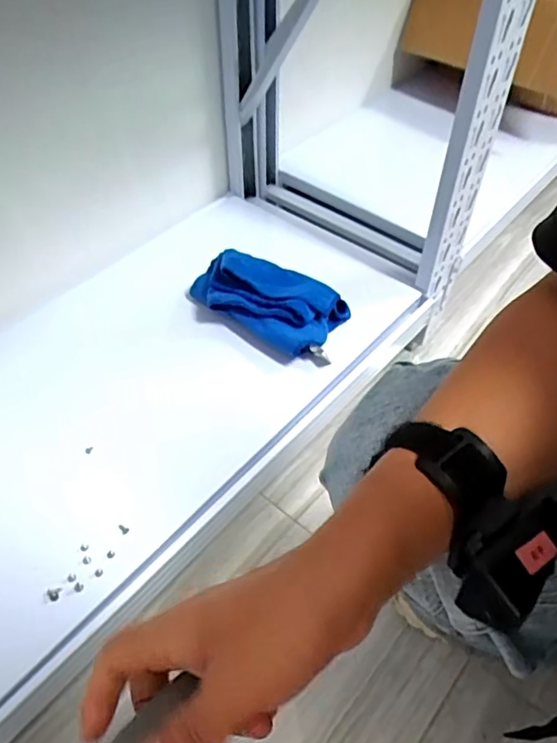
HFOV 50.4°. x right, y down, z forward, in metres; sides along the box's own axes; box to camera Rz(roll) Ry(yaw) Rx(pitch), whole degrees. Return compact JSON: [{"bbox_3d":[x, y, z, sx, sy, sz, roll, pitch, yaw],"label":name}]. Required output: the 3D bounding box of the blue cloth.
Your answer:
[{"bbox_3d":[-0.021,-0.094,0.797,0.203,0.073,0.105,24,53,19],"label":"blue cloth"}]

